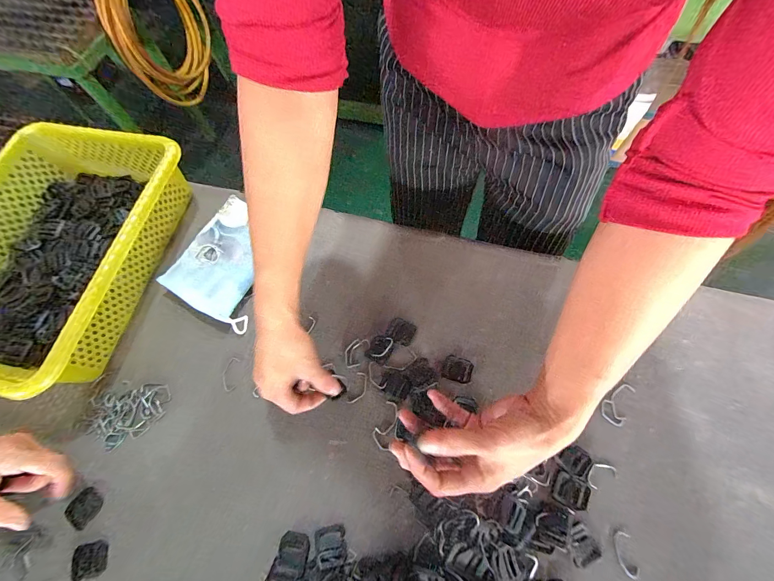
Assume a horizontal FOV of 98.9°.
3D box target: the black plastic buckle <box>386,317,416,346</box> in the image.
[{"bbox_3d":[0.018,0.052,0.425,0.035,0.004,0.032,22,70,11],"label":"black plastic buckle"}]

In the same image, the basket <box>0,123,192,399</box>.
[{"bbox_3d":[-0.438,-0.052,0.448,0.245,0.093,0.347,9,68,6],"label":"basket"}]

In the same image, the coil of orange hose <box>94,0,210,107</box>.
[{"bbox_3d":[-0.687,-0.801,1.042,0.079,0.395,0.359,9,69,7],"label":"coil of orange hose"}]

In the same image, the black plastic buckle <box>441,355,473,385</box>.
[{"bbox_3d":[0.085,0.096,0.404,0.034,0.004,0.029,19,69,10],"label":"black plastic buckle"}]

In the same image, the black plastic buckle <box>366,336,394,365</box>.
[{"bbox_3d":[-0.009,0.074,0.415,0.029,0.006,0.034,25,70,12],"label":"black plastic buckle"}]

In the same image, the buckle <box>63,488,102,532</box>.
[{"bbox_3d":[-0.337,0.242,0.367,0.029,0.005,0.034,34,72,15],"label":"buckle"}]

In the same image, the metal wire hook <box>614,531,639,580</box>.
[{"bbox_3d":[0.239,0.263,0.331,0.017,0.004,0.038,-3,67,1],"label":"metal wire hook"}]

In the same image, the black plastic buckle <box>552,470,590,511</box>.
[{"bbox_3d":[0.195,0.212,0.348,0.034,0.004,0.030,28,71,13],"label":"black plastic buckle"}]

